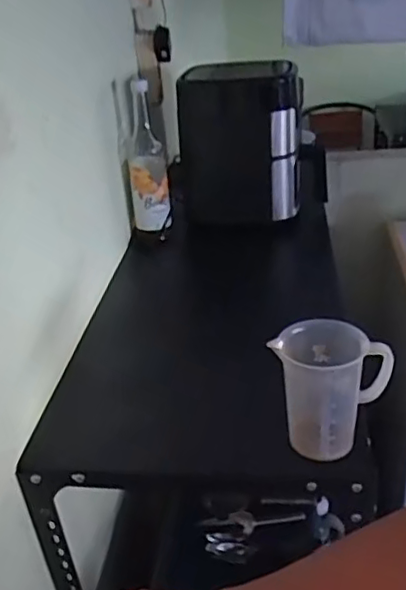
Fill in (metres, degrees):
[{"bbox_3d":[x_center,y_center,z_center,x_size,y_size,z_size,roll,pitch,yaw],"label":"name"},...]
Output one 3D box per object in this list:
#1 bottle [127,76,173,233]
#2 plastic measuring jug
[{"bbox_3d":[-0.109,-0.257,1.167,0.079,0.274,0.056,-8,29,-3],"label":"bottle"},{"bbox_3d":[0.144,0.109,0.679,0.122,0.150,0.085,0,35,11],"label":"plastic measuring jug"}]

